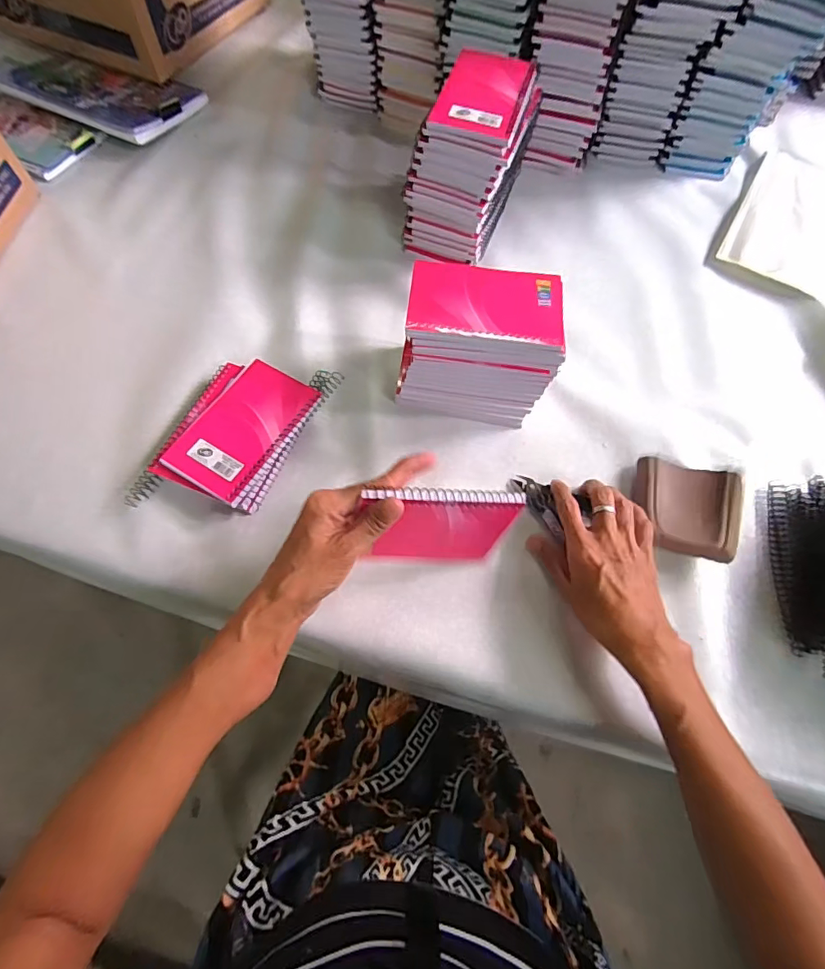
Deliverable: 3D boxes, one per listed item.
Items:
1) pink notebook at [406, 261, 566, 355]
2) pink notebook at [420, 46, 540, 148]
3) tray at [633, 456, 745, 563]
[{"bbox_3d":[0.065,-0.155,0.407,0.132,0.014,0.080,5,66,-1],"label":"pink notebook"},{"bbox_3d":[0.073,-0.391,0.473,0.083,0.012,0.141,17,66,5],"label":"pink notebook"},{"bbox_3d":[0.247,0.023,0.425,0.086,0.032,0.088,15,65,5],"label":"tray"}]

